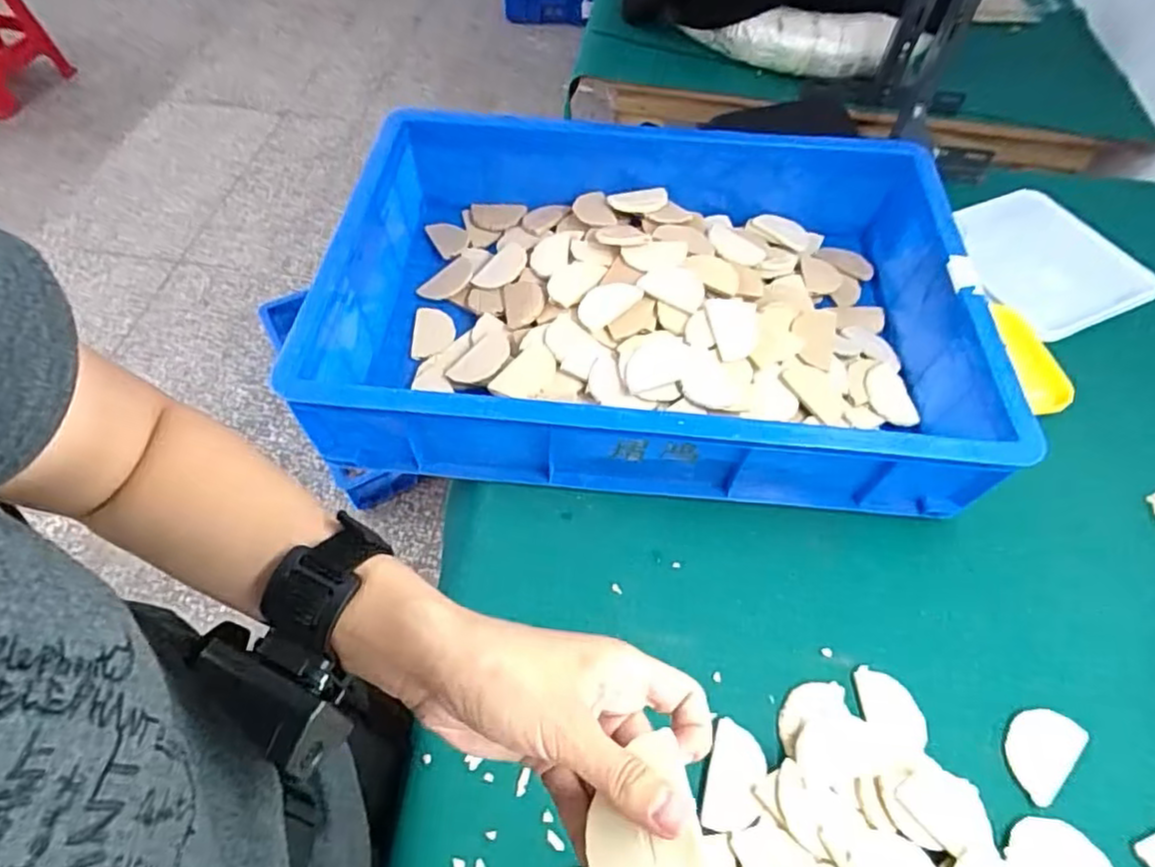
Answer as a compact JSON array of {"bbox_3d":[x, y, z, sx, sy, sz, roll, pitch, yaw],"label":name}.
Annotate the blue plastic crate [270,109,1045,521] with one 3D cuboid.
[{"bbox_3d":[0.065,-0.143,0.658,0.624,0.132,0.425,4,55,2],"label":"blue plastic crate"}]

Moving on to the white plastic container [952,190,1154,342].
[{"bbox_3d":[0.571,-0.223,0.787,0.221,0.026,0.211,-20,58,-14],"label":"white plastic container"}]

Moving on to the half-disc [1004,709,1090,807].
[{"bbox_3d":[0.347,0.235,0.478,0.073,0.004,0.043,-34,62,-22],"label":"half-disc"}]

